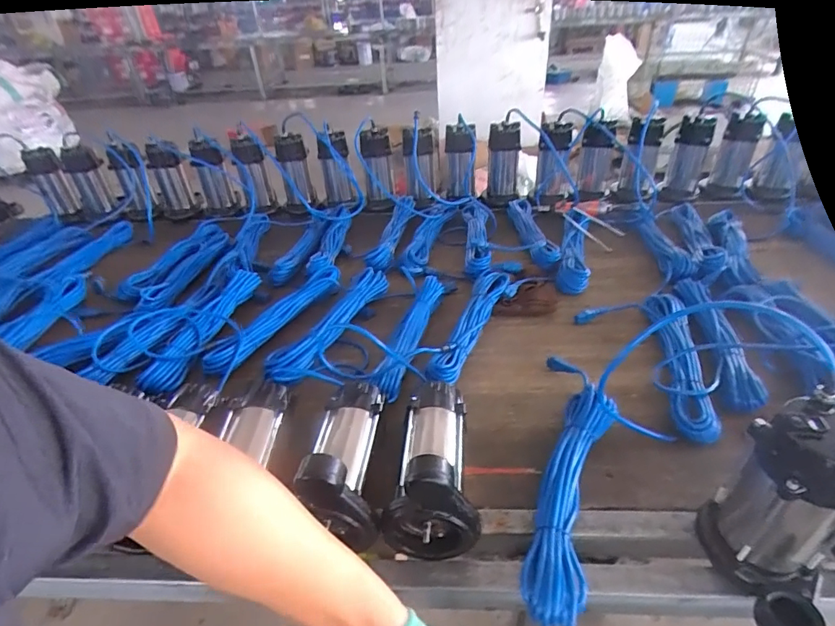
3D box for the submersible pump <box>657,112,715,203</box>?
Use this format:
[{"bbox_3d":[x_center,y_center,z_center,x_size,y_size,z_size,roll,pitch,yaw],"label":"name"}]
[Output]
[{"bbox_3d":[0.761,-0.438,1.299,0.092,0.191,0.093,18,42,27],"label":"submersible pump"}]

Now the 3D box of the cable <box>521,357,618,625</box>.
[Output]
[{"bbox_3d":[0.219,0.212,0.665,0.102,0.056,0.439,10,39,18],"label":"cable"}]

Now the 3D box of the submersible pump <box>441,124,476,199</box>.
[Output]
[{"bbox_3d":[0.124,-0.453,1.391,0.098,0.221,0.097,1,37,6],"label":"submersible pump"}]

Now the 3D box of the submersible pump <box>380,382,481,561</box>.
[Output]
[{"bbox_3d":[0.013,0.185,0.640,0.117,0.157,0.226,-3,36,1],"label":"submersible pump"}]

